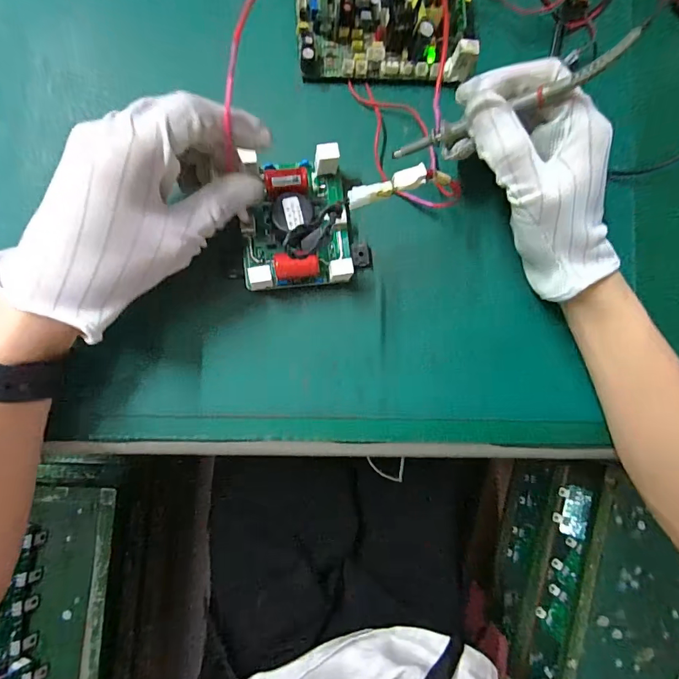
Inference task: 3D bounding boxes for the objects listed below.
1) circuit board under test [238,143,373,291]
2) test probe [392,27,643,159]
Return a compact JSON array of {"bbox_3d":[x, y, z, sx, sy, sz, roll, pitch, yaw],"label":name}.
[{"bbox_3d":[-0.022,-0.078,0.274,0.082,0.033,0.084,-4,87,-6],"label":"circuit board under test"},{"bbox_3d":[0.091,-0.130,0.235,0.130,0.014,0.012,-12,88,30],"label":"test probe"}]

